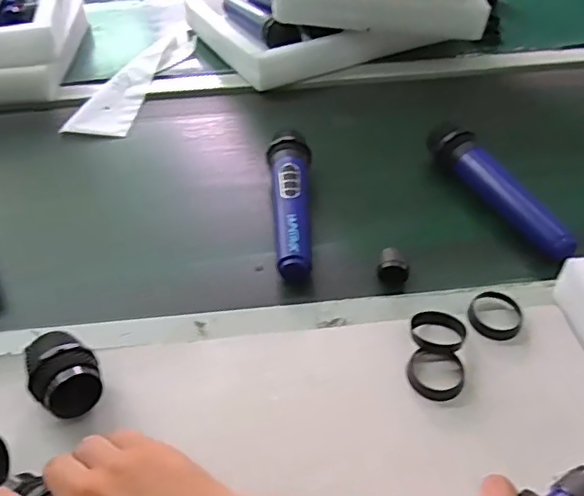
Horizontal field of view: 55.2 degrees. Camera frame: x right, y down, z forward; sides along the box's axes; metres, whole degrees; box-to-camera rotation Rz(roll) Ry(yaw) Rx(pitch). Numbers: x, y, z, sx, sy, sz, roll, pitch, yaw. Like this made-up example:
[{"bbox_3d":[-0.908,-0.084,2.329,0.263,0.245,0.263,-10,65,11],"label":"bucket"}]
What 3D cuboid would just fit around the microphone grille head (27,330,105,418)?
[{"bbox_3d":[-0.164,0.090,0.402,0.046,0.044,0.064,-26,48,-23],"label":"microphone grille head"}]

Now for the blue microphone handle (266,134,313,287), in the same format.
[{"bbox_3d":[0.000,-0.051,0.562,0.045,0.038,0.191,-3,44,0],"label":"blue microphone handle"}]

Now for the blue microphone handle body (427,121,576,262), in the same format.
[{"bbox_3d":[0.206,-0.064,0.561,0.033,0.041,0.200,-18,46,-16],"label":"blue microphone handle body"}]

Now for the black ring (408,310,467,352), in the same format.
[{"bbox_3d":[0.116,0.069,0.446,0.043,0.016,0.039,11,45,14],"label":"black ring"}]

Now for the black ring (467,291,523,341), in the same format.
[{"bbox_3d":[0.167,0.056,0.460,0.043,0.012,0.044,-1,44,1],"label":"black ring"}]

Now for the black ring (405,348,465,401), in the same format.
[{"bbox_3d":[0.109,0.096,0.421,0.043,0.013,0.037,4,44,7],"label":"black ring"}]

